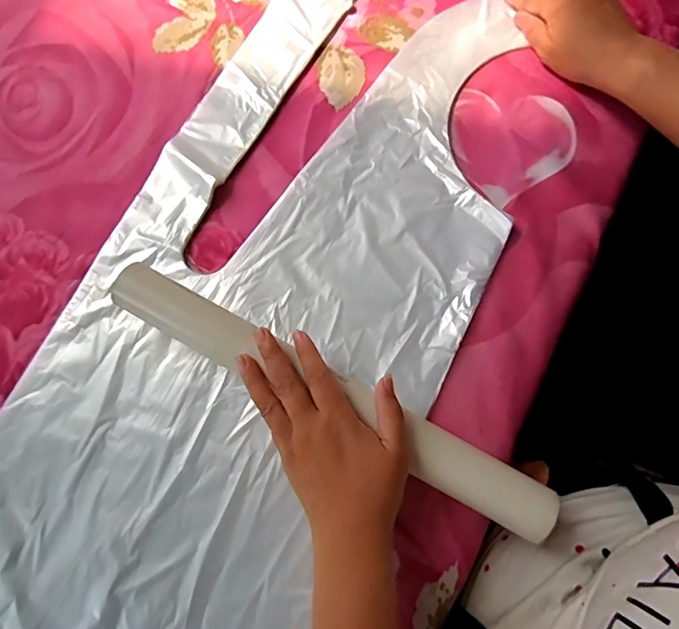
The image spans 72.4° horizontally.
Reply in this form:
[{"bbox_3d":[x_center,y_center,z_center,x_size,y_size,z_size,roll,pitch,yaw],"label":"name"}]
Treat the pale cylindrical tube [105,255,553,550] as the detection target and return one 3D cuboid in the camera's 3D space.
[{"bbox_3d":[-0.012,0.058,0.354,0.363,0.038,0.041,29,79,5],"label":"pale cylindrical tube"}]

